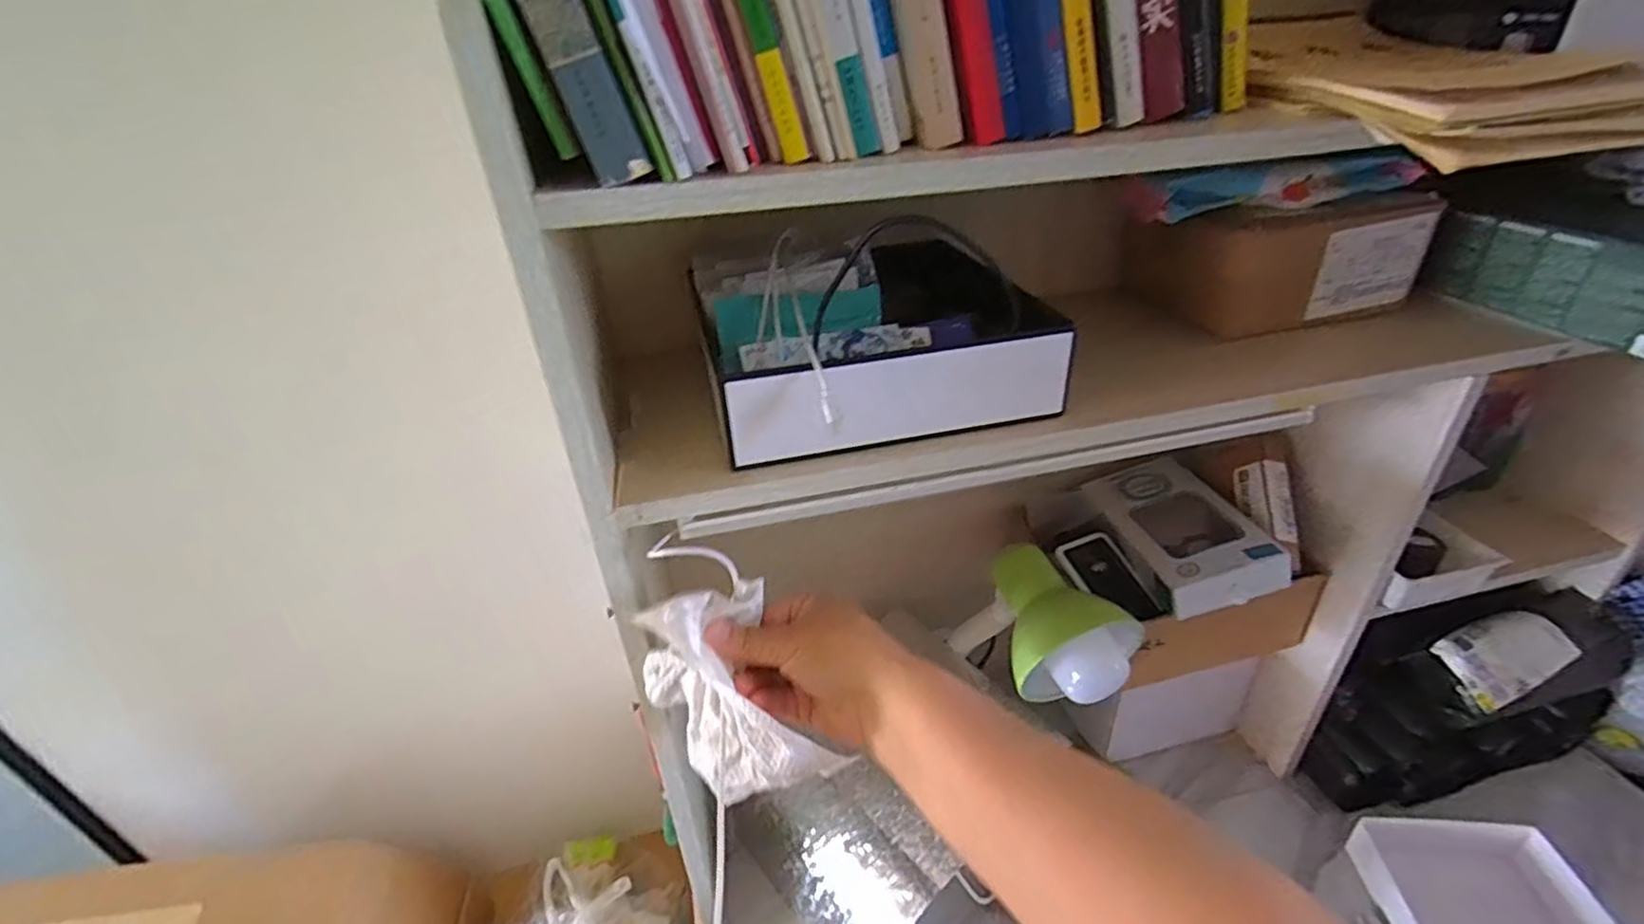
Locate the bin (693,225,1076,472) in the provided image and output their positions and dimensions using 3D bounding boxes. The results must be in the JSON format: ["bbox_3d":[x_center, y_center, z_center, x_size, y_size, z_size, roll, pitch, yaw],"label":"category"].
[{"bbox_3d":[0.027,-0.086,0.466,0.216,0.080,0.171,-15,34,-16],"label":"bin"}]

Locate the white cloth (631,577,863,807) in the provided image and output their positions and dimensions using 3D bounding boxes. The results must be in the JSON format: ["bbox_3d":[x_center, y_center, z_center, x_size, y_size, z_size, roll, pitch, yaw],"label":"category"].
[{"bbox_3d":[-0.049,0.125,0.382,0.079,0.086,0.110,-17,34,-19],"label":"white cloth"}]

